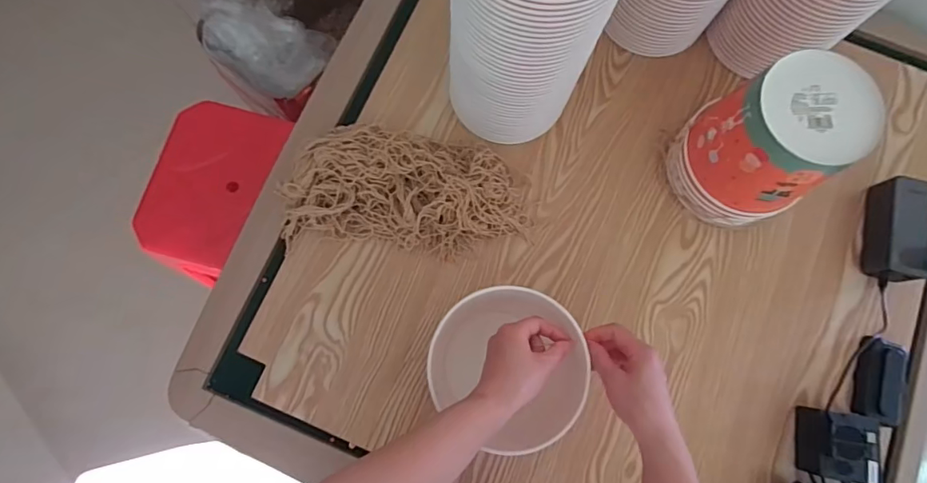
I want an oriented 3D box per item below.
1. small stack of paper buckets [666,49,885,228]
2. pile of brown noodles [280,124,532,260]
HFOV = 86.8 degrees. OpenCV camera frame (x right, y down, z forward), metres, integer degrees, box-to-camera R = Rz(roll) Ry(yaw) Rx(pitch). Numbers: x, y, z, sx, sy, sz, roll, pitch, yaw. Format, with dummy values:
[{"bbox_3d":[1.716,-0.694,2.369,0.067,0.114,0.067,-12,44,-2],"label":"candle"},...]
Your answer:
[{"bbox_3d":[0.358,-0.112,0.592,0.139,0.194,0.149,-32,81,-7],"label":"small stack of paper buckets"},{"bbox_3d":[-0.072,-0.070,0.636,0.313,0.066,0.154,3,78,-1],"label":"pile of brown noodles"}]

